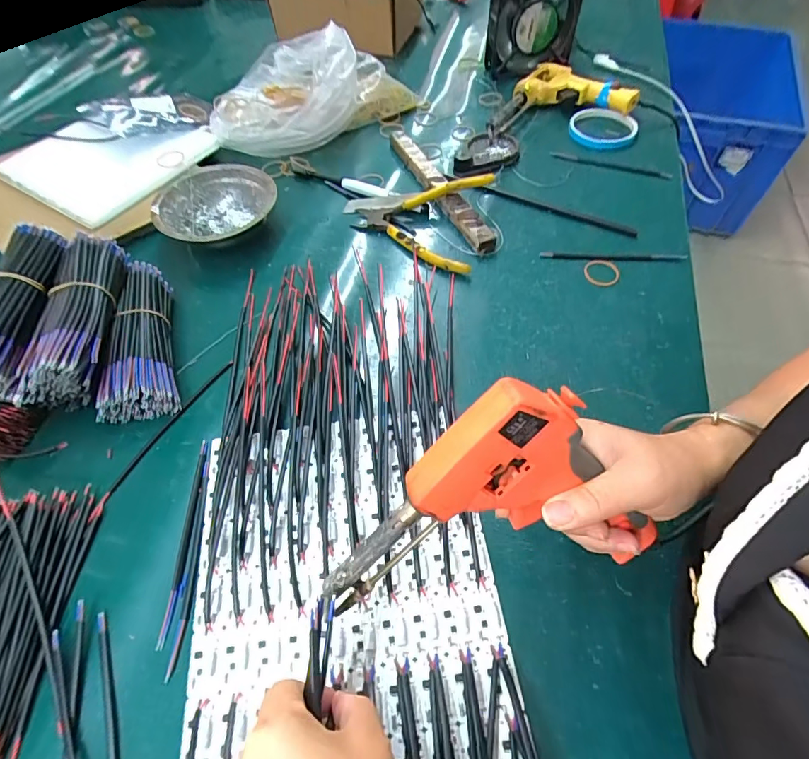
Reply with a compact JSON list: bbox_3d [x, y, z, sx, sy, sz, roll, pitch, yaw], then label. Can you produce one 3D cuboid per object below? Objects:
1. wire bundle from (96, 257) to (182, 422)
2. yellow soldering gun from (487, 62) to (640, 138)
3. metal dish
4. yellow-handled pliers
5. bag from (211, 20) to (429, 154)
[{"bbox_3d":[-0.233,-0.036,0.407,0.056,0.045,0.140,-12,57,-7],"label":"wire bundle"},{"bbox_3d":[0.207,-0.395,0.644,0.200,0.033,0.116,-8,56,-5],"label":"yellow soldering gun"},{"bbox_3d":[-0.200,-0.183,0.502,0.121,0.044,0.111,-13,57,-8],"label":"metal dish"},{"bbox_3d":[0.008,-0.185,0.509,0.154,0.037,0.129,14,57,10],"label":"yellow-handled pliers"},{"bbox_3d":[-0.110,-0.349,0.557,0.233,0.103,0.121,-1,56,0],"label":"bag"}]

